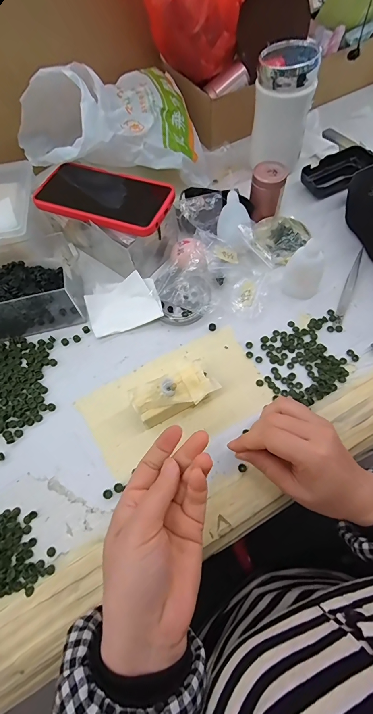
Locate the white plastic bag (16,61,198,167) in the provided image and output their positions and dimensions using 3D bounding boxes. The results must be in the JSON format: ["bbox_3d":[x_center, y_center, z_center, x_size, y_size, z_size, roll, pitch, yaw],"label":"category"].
[{"bbox_3d":[-0.113,-0.336,0.436,0.237,0.119,0.187,-21,64,-5],"label":"white plastic bag"}]

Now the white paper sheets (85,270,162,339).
[{"bbox_3d":[-0.081,-0.071,0.404,0.089,0.025,0.071,-16,66,-4],"label":"white paper sheets"}]

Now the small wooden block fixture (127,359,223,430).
[{"bbox_3d":[-0.013,0.040,0.341,0.090,0.040,0.047,-25,67,-8],"label":"small wooden block fixture"}]

